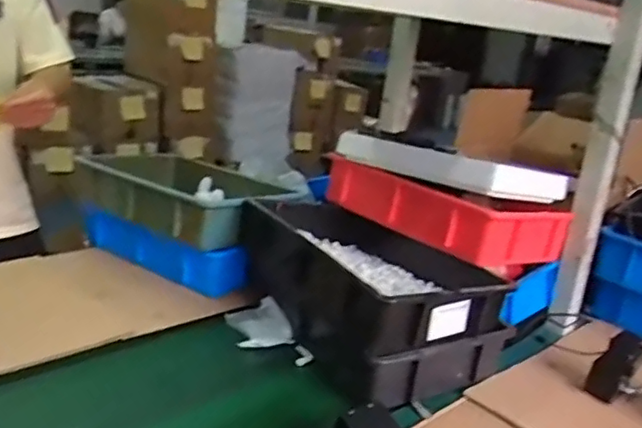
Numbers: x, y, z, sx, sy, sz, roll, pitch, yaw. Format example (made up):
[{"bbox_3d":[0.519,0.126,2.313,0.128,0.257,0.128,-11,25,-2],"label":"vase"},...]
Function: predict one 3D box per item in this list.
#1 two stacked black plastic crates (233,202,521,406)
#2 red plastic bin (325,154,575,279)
[{"bbox_3d":[0.074,0.127,1.030,0.256,0.182,0.420,-4,21,-34],"label":"two stacked black plastic crates"},{"bbox_3d":[0.206,-0.015,1.141,0.206,0.110,0.412,-9,24,-42],"label":"red plastic bin"}]

